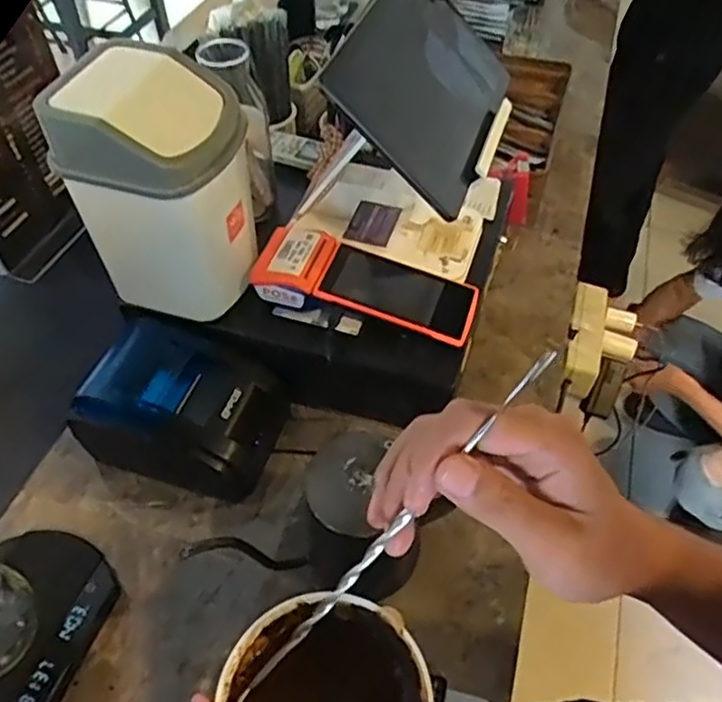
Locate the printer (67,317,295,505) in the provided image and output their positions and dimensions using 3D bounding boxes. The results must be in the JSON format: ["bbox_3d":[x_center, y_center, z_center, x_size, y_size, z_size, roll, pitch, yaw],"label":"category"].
[{"bbox_3d":[-0.177,0.052,0.660,0.179,0.099,0.128,11,52,11],"label":"printer"}]

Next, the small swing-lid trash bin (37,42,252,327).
[{"bbox_3d":[-0.177,-0.148,0.614,0.126,0.210,0.124,14,53,13],"label":"small swing-lid trash bin"}]

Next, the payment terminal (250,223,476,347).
[{"bbox_3d":[0.007,-0.069,0.666,0.216,0.064,0.093,11,52,11],"label":"payment terminal"}]

